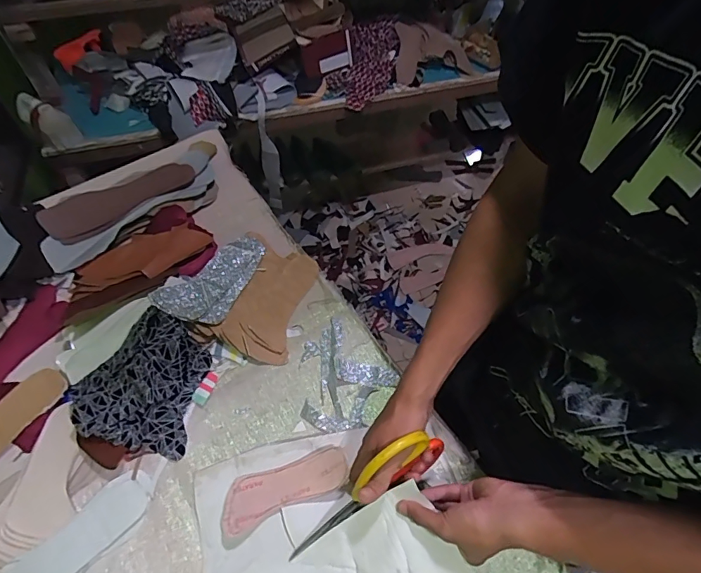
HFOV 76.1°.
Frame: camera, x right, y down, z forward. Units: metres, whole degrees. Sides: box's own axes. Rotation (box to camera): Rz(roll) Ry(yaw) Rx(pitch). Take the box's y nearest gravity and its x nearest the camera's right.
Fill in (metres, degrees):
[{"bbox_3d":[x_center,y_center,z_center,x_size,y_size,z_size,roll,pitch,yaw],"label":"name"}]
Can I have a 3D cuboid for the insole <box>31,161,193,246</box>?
[{"bbox_3d":[-0.397,-0.151,0.778,0.254,0.013,0.098,-25,64,-18],"label":"insole"}]

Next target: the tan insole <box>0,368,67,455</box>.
[{"bbox_3d":[-0.460,0.182,0.597,0.163,0.011,0.067,-39,108,-28],"label":"tan insole"}]

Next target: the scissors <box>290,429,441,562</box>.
[{"bbox_3d":[0.015,0.241,0.509,0.216,0.095,0.032,-47,64,12],"label":"scissors"}]

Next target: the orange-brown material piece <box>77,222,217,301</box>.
[{"bbox_3d":[-0.335,-0.046,0.728,0.209,0.029,0.085,-28,62,-16],"label":"orange-brown material piece"}]

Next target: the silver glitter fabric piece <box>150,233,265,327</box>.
[{"bbox_3d":[-0.199,-0.007,0.687,0.086,0.010,0.186,47,58,1],"label":"silver glitter fabric piece"}]

